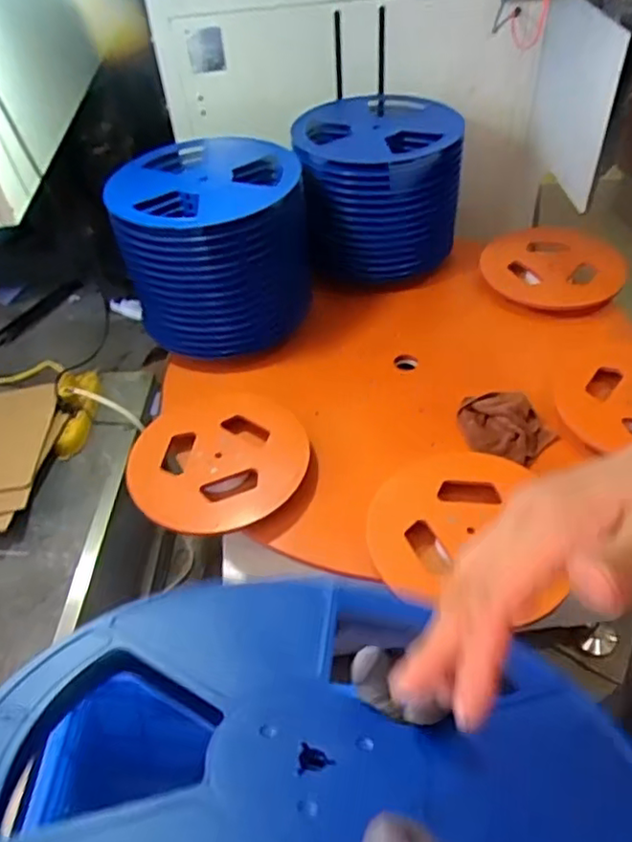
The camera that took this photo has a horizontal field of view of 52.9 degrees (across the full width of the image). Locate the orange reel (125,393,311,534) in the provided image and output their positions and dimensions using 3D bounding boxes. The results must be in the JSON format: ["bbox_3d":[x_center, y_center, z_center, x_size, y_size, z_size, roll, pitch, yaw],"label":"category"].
[{"bbox_3d":[-0.148,0.054,0.982,0.254,0.026,0.279,10,43,4],"label":"orange reel"}]

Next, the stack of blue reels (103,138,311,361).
[{"bbox_3d":[-0.170,-0.332,1.180,0.297,0.263,0.328,3,47,7],"label":"stack of blue reels"}]

